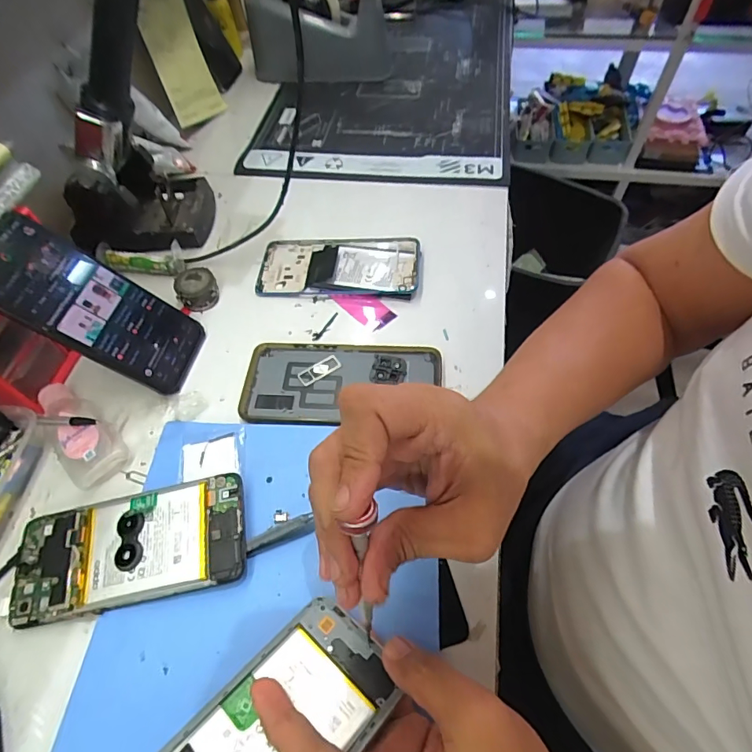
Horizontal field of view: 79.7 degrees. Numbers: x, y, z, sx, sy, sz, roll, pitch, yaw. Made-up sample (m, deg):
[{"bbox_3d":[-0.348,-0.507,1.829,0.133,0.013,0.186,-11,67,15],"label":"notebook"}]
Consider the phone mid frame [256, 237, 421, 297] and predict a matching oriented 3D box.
[{"bbox_3d":[-0.039,-0.113,0.464,0.163,0.016,0.075,2,58,4],"label":"phone mid frame"}]

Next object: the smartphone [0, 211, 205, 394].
[{"bbox_3d":[-0.227,-0.054,0.368,0.007,0.167,0.080,-20,46,42],"label":"smartphone"}]

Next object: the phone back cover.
[{"bbox_3d":[-0.030,0.006,0.387,0.167,0.009,0.079,1,58,3],"label":"phone back cover"}]

